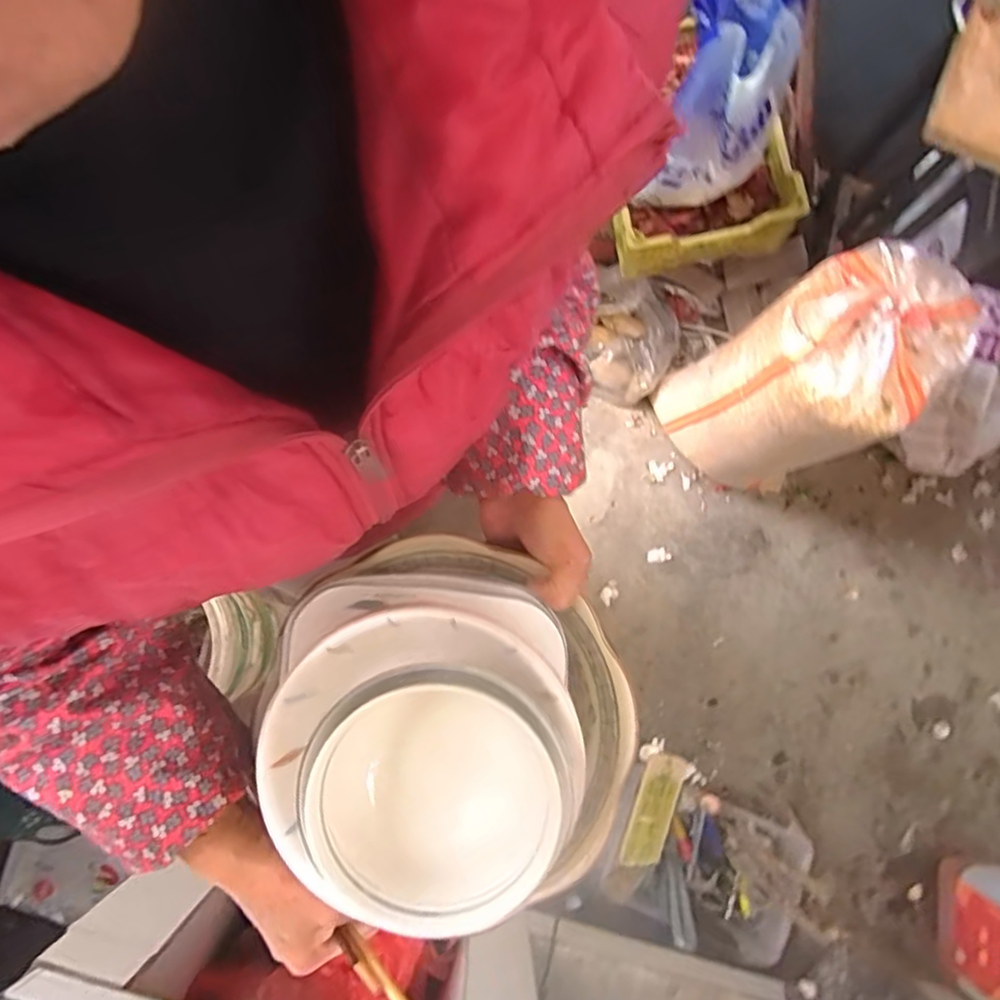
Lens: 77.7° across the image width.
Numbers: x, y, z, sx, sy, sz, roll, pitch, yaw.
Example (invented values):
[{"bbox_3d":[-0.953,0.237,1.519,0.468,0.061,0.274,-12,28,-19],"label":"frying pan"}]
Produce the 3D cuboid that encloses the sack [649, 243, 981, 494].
[{"bbox_3d":[0.518,-0.195,1.147,0.278,0.591,0.262,-11,80,-2],"label":"sack"}]

